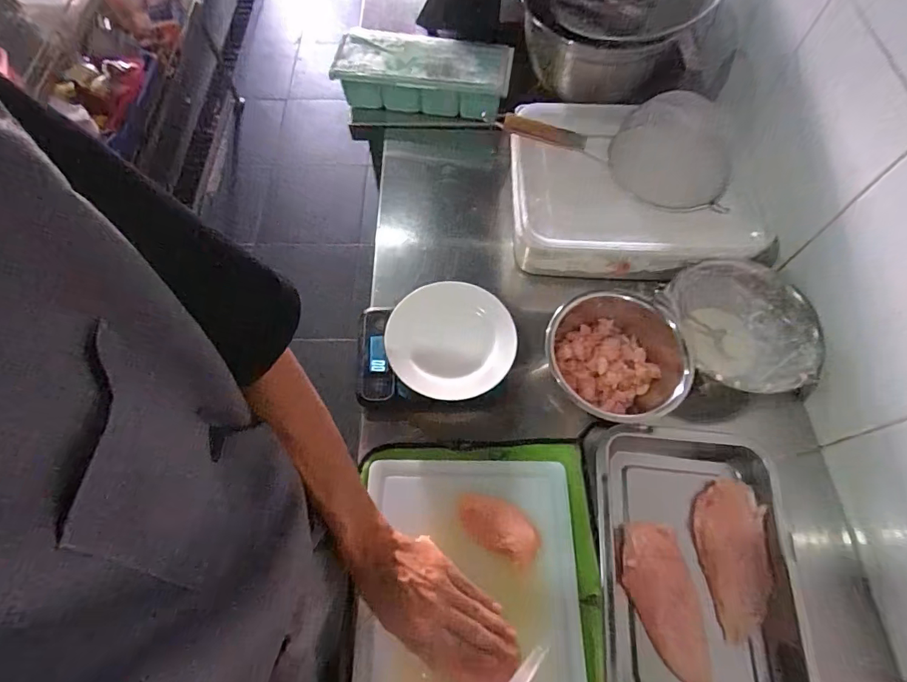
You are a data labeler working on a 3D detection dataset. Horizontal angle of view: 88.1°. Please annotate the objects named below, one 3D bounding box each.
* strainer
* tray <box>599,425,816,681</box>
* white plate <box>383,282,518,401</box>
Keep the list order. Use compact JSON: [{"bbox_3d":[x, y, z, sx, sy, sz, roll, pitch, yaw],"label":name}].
[{"bbox_3d":[0.231,-0.293,0.682,0.344,0.062,0.155,13,65,6],"label":"strainer"},{"bbox_3d":[0.269,0.260,0.527,0.207,0.049,0.308,3,64,1],"label":"tray"},{"bbox_3d":[-0.004,-0.002,0.614,0.158,0.024,0.164,-3,68,8],"label":"white plate"}]

